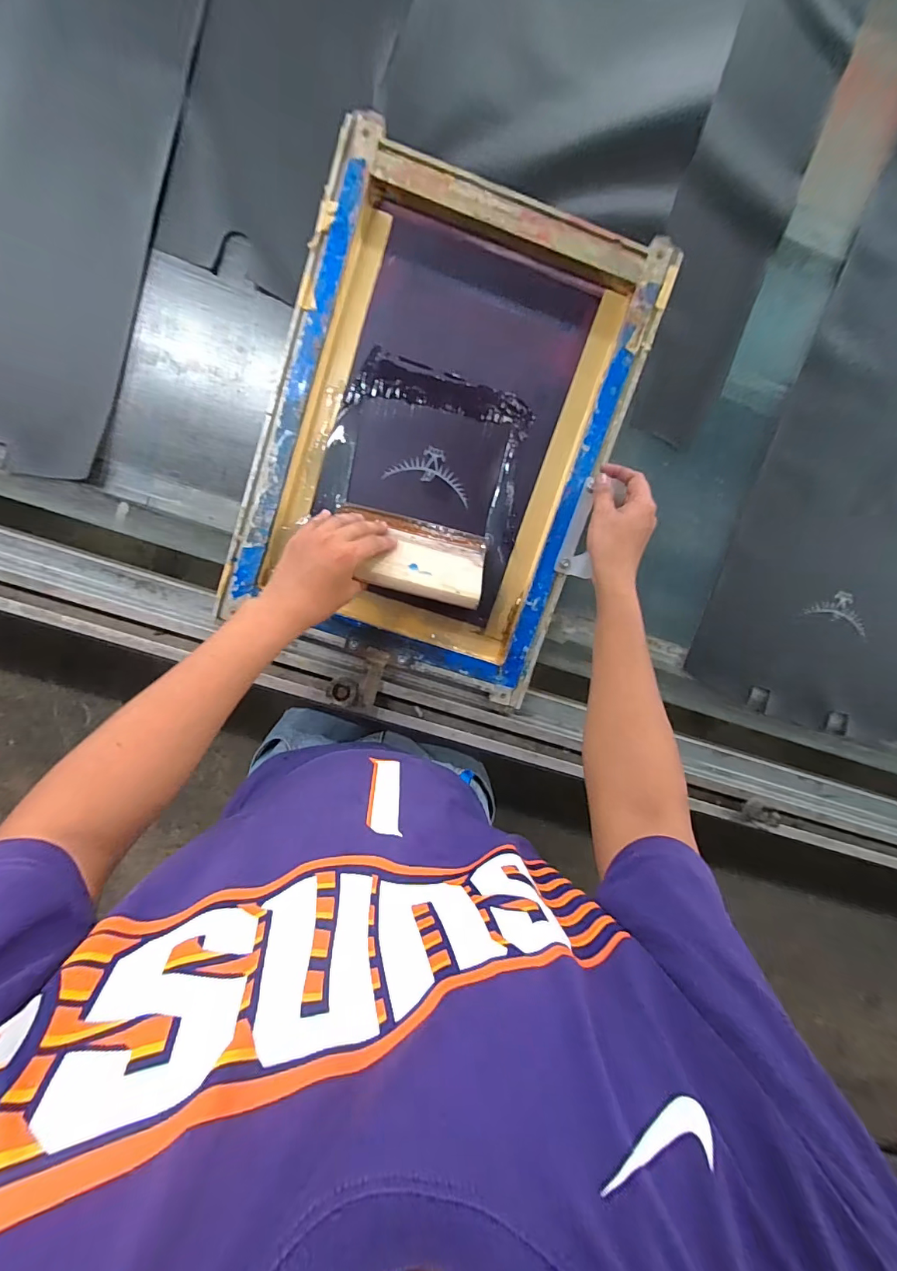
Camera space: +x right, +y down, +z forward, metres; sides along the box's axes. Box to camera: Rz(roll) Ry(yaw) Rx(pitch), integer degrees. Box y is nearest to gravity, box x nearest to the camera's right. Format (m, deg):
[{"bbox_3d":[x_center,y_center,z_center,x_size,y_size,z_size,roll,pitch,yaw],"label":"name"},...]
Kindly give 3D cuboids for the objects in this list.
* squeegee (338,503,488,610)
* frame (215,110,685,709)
[{"bbox_3d":[-0.038,-0.095,0.543,0.162,0.028,0.124,16,50,-2],"label":"squeegee"},{"bbox_3d":[-0.009,-0.228,0.555,0.391,0.043,0.536,18,97,-6],"label":"frame"}]

